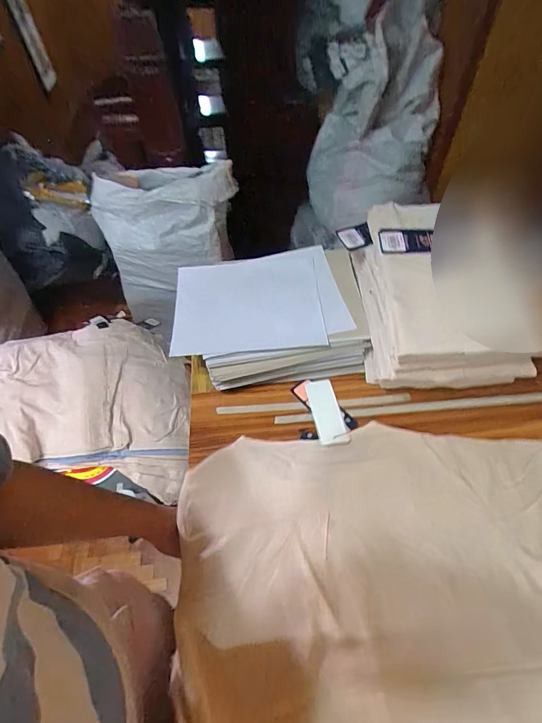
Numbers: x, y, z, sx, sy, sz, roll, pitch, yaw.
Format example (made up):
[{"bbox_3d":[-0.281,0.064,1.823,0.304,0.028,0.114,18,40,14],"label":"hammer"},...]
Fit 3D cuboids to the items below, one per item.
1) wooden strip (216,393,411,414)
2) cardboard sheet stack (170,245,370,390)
[{"bbox_3d":[0.070,0.070,0.636,0.317,0.010,0.013,-3,54,-1],"label":"wooden strip"},{"bbox_3d":[-0.007,-0.081,0.685,0.332,0.114,0.238,-11,55,-6],"label":"cardboard sheet stack"}]

